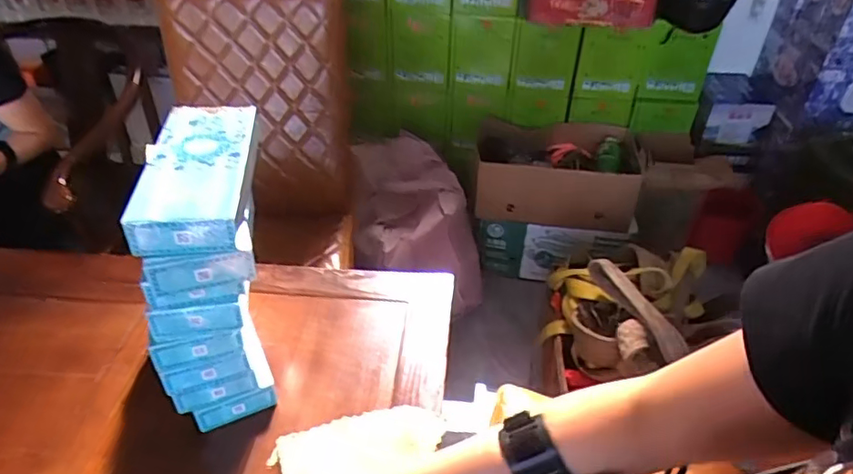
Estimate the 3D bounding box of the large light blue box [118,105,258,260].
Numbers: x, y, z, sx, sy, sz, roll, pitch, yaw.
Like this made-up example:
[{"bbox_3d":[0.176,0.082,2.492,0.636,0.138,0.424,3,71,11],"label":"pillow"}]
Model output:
[{"bbox_3d":[-0.238,-0.073,0.591,0.104,0.038,0.230,-8,39,-9],"label":"large light blue box"}]

